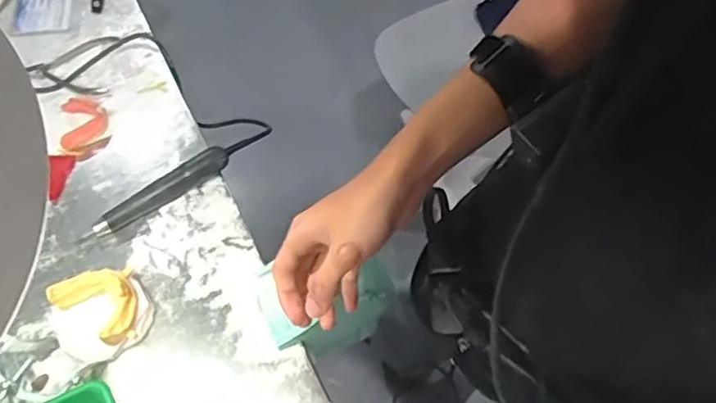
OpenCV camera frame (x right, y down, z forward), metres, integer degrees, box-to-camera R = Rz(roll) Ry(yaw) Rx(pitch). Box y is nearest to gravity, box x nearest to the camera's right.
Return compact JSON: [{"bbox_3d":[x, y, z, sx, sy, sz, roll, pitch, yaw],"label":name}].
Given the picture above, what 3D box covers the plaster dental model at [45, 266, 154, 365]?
[{"bbox_3d":[-0.227,0.097,0.546,0.082,0.038,0.073,-24,64,-16],"label":"plaster dental model"}]

